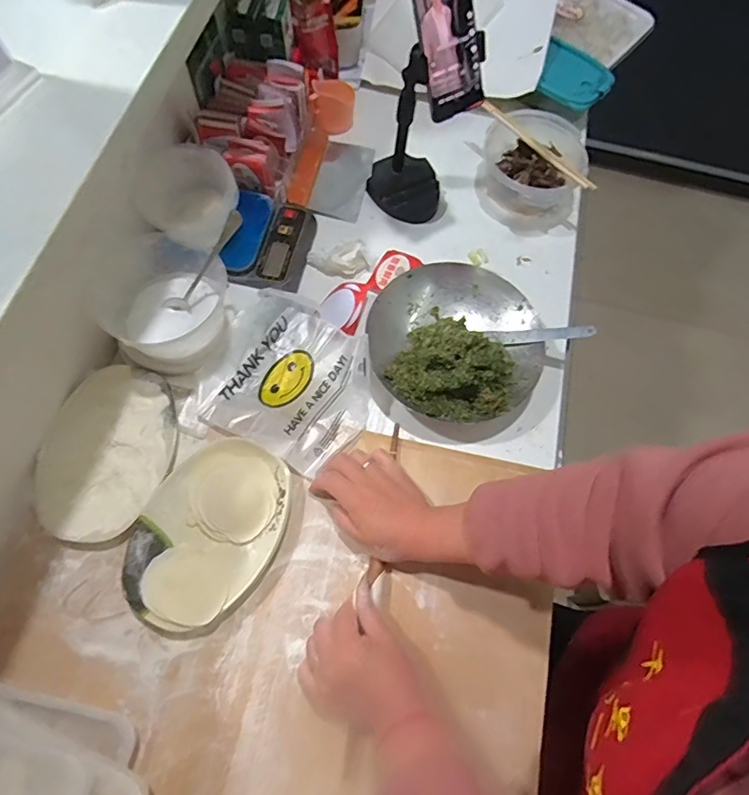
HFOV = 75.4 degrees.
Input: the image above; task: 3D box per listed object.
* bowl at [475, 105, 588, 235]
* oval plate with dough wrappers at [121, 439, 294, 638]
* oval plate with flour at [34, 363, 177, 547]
[{"bbox_3d":[0.234,-0.334,0.725,0.150,0.076,0.160,11,68,2],"label":"bowl"},{"bbox_3d":[-0.171,0.142,0.515,0.137,0.033,0.193,31,68,11],"label":"oval plate with dough wrappers"},{"bbox_3d":[-0.296,0.061,0.545,0.138,0.028,0.194,-3,66,-4],"label":"oval plate with flour"}]

